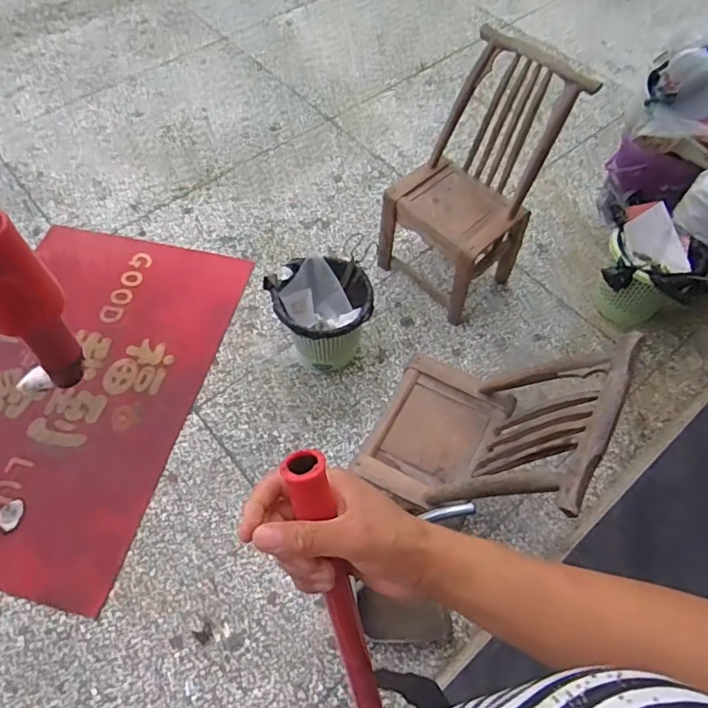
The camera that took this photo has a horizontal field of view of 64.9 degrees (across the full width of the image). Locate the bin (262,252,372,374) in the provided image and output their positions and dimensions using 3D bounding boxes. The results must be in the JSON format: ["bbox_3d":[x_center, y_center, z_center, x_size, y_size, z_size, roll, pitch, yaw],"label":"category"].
[{"bbox_3d":[-0.095,-0.110,1.683,0.285,0.282,0.246,-10,60,-7],"label":"bin"}]

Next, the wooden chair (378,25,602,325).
[{"bbox_3d":[0.353,-0.499,1.688,0.390,0.660,0.424,40,65,20],"label":"wooden chair"}]

